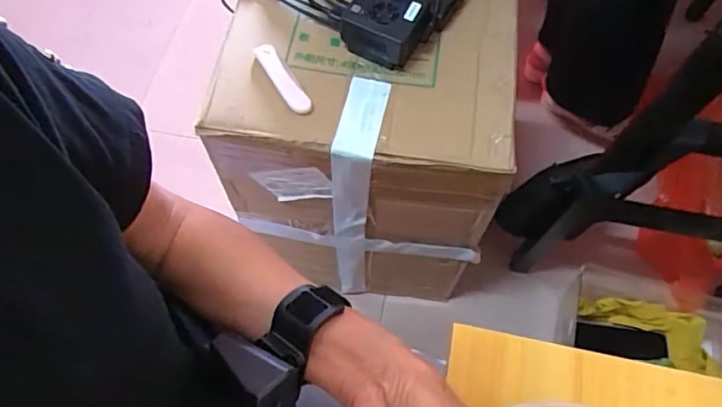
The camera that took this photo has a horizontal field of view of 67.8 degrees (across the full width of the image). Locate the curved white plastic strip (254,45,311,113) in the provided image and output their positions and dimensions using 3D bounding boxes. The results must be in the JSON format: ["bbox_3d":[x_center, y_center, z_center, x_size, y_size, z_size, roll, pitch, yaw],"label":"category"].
[{"bbox_3d":[-0.084,-0.133,0.576,0.020,0.017,0.093,-32,68,-14],"label":"curved white plastic strip"}]

